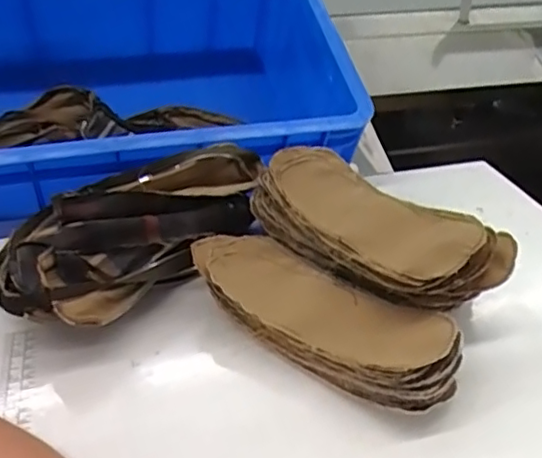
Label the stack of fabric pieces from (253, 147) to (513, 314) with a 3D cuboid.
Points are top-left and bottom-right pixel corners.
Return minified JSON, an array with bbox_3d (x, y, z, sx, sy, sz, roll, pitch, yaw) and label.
[{"bbox_3d":[0.083,0.000,0.506,0.209,0.057,0.099,28,41,36],"label":"stack of fabric pieces"}]

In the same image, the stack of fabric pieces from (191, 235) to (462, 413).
[{"bbox_3d":[0.038,0.063,0.456,0.208,0.044,0.083,24,39,32],"label":"stack of fabric pieces"}]

